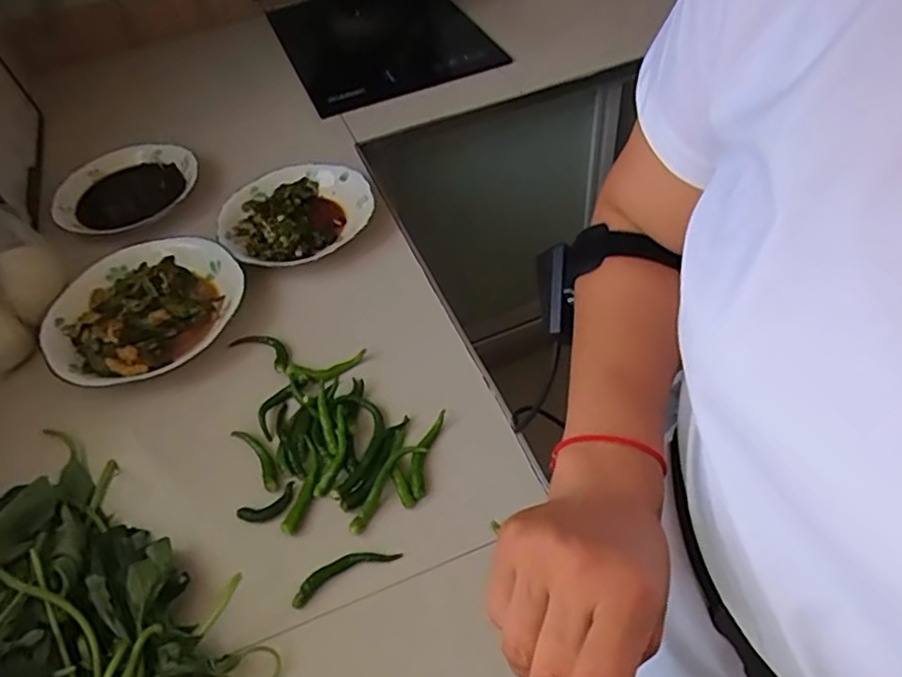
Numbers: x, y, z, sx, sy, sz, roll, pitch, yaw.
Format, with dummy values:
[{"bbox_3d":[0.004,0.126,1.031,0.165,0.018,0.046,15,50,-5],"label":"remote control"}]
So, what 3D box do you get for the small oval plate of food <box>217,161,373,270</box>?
[{"bbox_3d":[-0.193,-0.155,0.802,0.182,0.021,0.187,1,50,7],"label":"small oval plate of food"}]

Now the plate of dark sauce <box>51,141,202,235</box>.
[{"bbox_3d":[-0.440,-0.199,0.869,0.189,0.029,0.168,-20,50,-10],"label":"plate of dark sauce"}]

